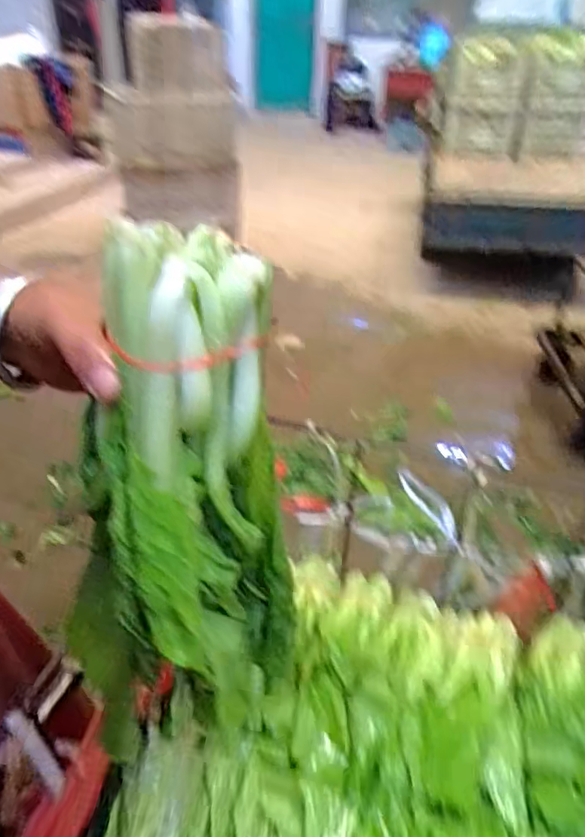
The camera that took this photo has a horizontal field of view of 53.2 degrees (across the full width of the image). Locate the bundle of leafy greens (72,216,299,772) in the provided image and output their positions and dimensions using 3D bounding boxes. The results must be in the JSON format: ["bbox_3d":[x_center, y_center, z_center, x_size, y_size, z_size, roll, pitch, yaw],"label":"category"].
[{"bbox_3d":[-0.060,0.045,0.299,0.111,0.269,0.092,1,18,0],"label":"bundle of leafy greens"}]

